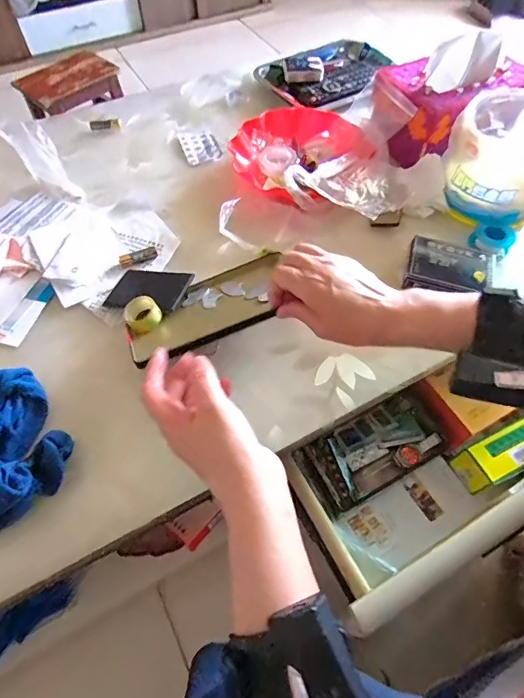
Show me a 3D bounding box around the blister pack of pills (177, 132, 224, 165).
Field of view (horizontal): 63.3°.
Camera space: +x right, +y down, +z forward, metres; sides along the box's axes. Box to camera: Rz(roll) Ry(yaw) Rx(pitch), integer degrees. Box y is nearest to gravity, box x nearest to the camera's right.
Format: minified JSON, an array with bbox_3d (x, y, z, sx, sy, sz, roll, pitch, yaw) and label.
[{"bbox_3d":[-0.099,-0.325,0.678,0.054,0.006,0.080,-20,61,-12],"label":"blister pack of pills"}]

